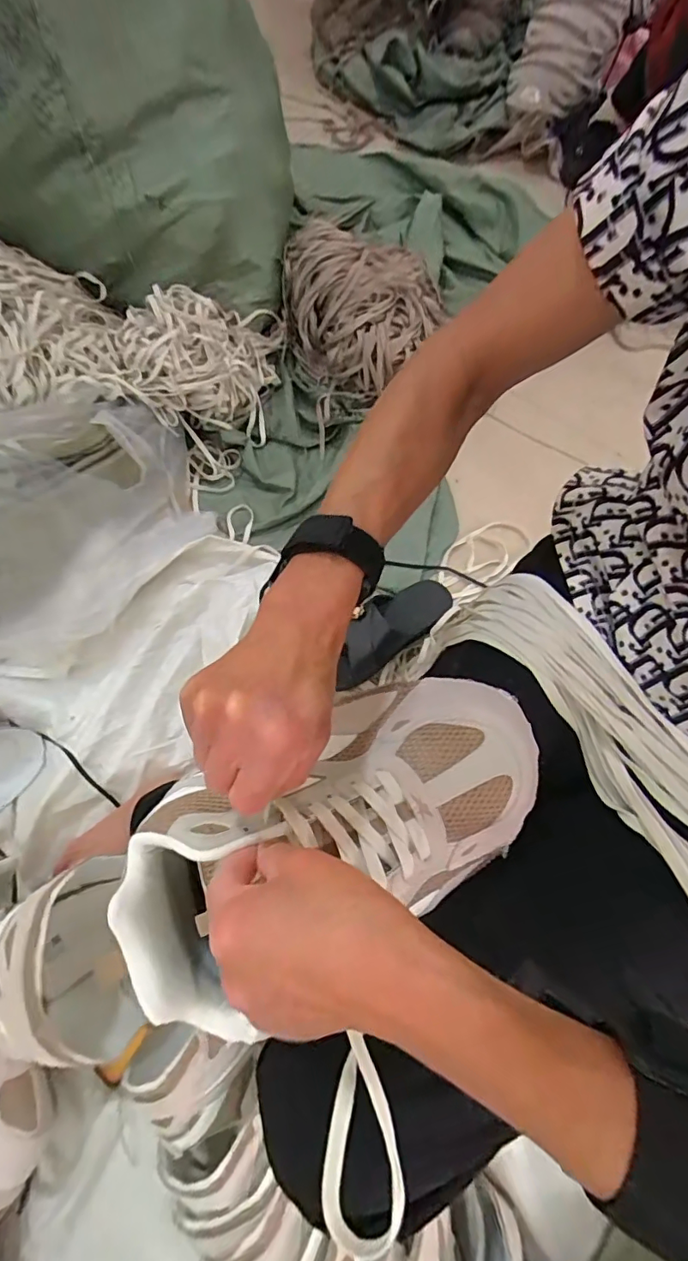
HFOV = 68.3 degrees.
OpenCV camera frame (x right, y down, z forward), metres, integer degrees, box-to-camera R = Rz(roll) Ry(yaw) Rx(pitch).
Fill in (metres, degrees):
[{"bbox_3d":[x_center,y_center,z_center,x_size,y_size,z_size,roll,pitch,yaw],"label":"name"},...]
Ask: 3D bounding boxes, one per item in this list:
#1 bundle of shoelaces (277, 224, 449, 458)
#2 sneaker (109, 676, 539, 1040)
[{"bbox_3d":[0.041,-0.508,0.831,0.262,0.126,0.297,-15,70,-6],"label":"bundle of shoelaces"},{"bbox_3d":[-0.001,0.119,0.311,0.261,0.089,0.134,-25,72,-7],"label":"sneaker"}]

